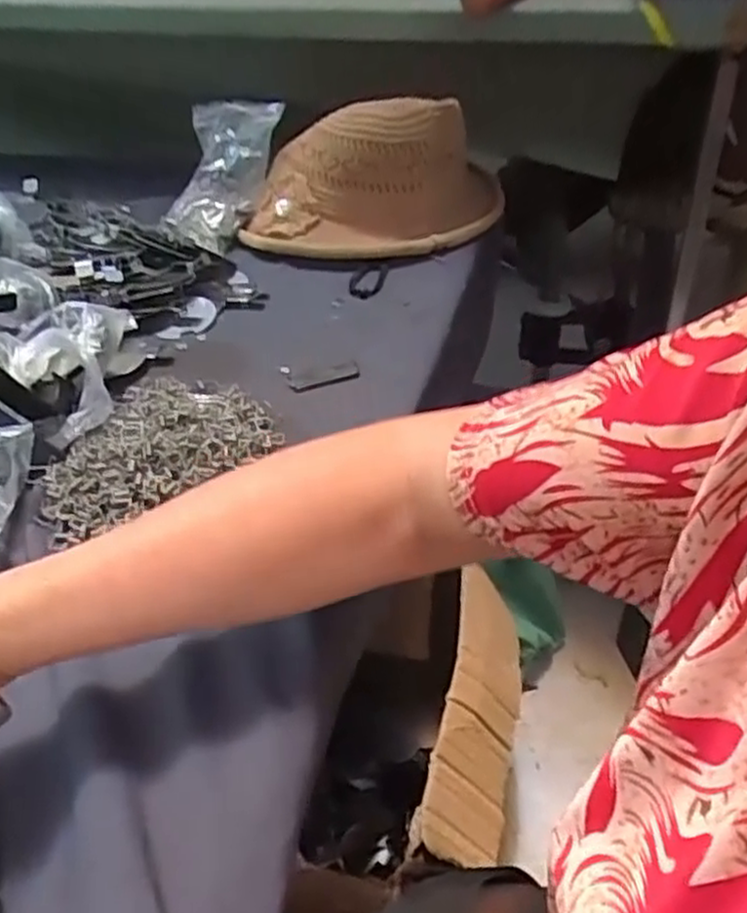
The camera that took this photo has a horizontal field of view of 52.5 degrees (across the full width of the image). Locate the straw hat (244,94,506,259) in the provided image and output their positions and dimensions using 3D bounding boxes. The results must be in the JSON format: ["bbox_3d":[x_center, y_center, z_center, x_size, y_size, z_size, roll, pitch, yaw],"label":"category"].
[{"bbox_3d":[0.003,-0.280,0.719,0.235,0.122,0.197,2,38,7],"label":"straw hat"}]

